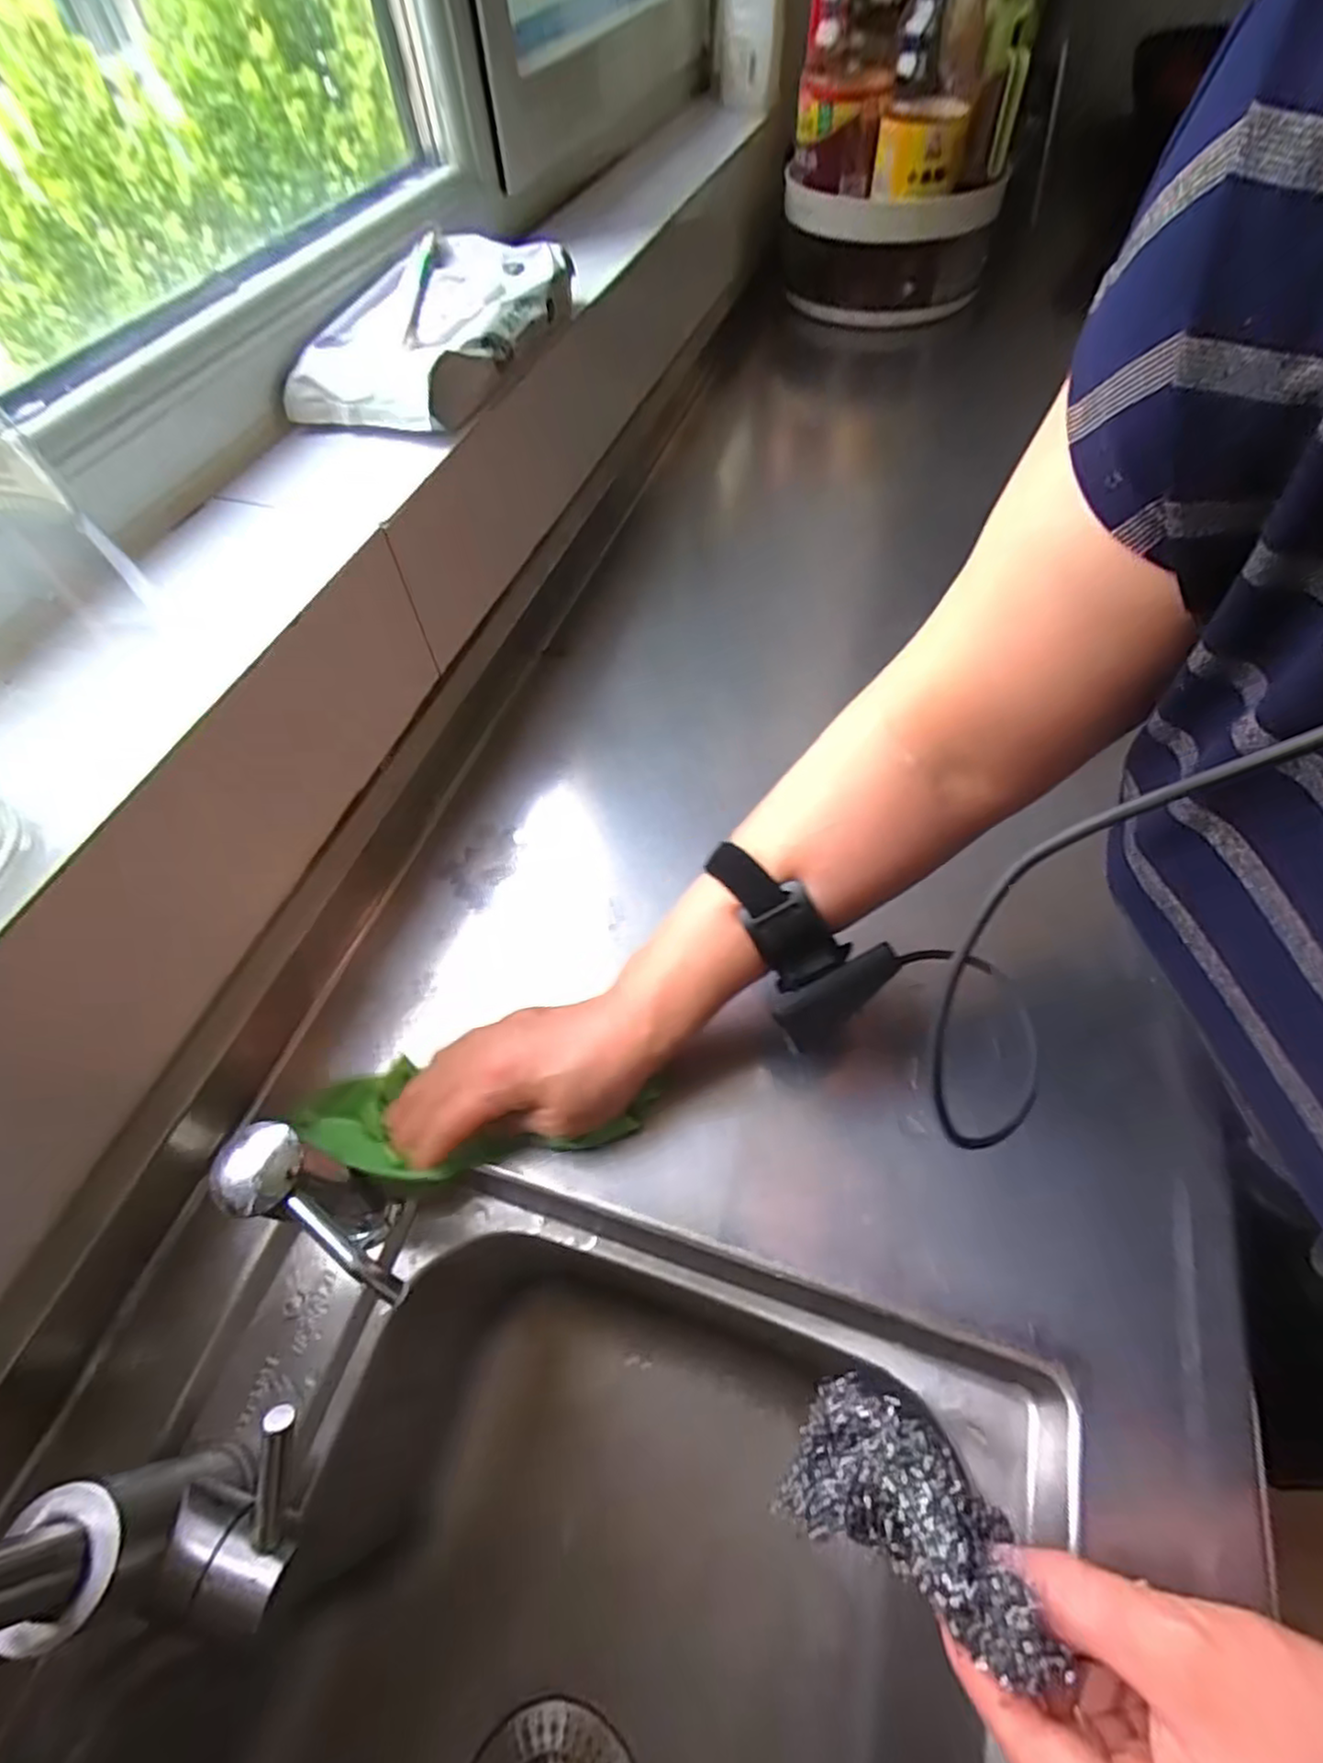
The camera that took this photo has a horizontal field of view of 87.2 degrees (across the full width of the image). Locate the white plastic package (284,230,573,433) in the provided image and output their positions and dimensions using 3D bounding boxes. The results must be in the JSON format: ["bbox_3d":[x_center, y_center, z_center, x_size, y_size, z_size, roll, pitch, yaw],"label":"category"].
[{"bbox_3d":[-0.165,-0.419,0.527,0.130,0.038,0.250,11,60,10],"label":"white plastic package"}]

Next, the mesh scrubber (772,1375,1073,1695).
[{"bbox_3d":[0.090,0.222,0.248,0.092,0.035,0.051,-5,56,49],"label":"mesh scrubber"}]

